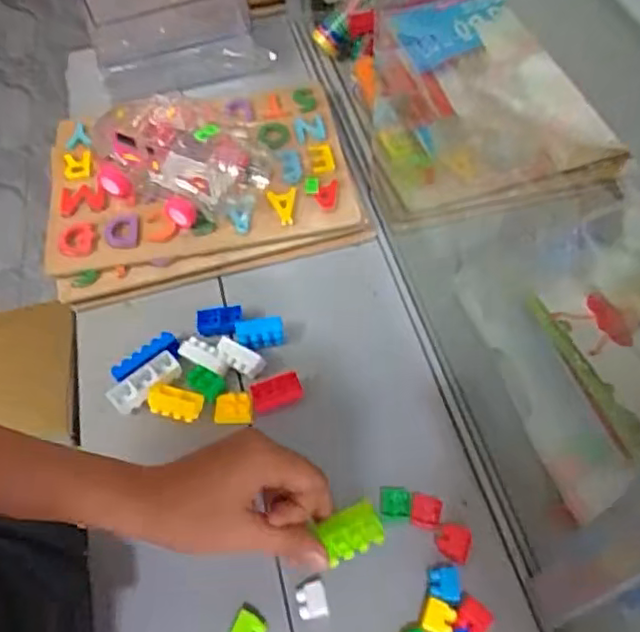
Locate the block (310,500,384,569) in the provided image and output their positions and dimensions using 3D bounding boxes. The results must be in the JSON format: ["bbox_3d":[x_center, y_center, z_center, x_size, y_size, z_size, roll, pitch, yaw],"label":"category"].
[{"bbox_3d":[0.017,0.123,0.354,0.033,0.016,0.024,-20,57,-10],"label":"block"}]

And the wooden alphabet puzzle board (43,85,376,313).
[{"bbox_3d":[-0.124,-0.144,0.629,0.303,0.019,0.226,-14,56,-6],"label":"wooden alphabet puzzle board"}]

